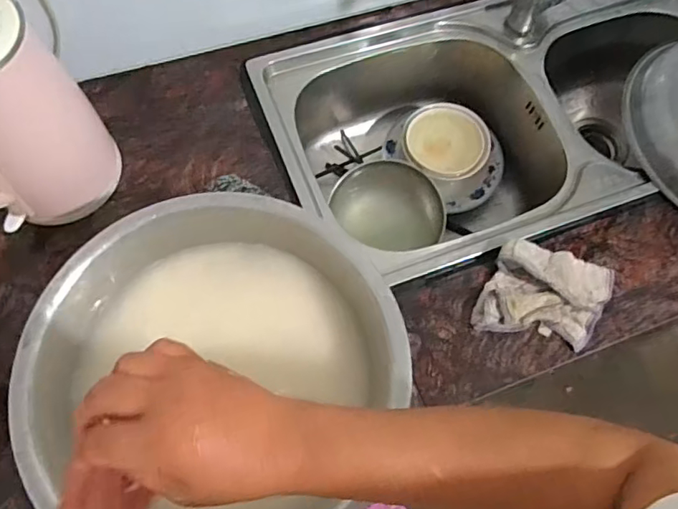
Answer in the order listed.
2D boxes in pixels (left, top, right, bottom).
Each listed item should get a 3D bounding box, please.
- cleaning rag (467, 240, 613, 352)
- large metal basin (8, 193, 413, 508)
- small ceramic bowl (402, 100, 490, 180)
[{"bbox_3d":[0.250,0.051,0.656,0.150,0.037,0.114,17,67,4],"label":"cleaning rag"},{"bbox_3d":[-0.119,0.117,0.558,0.340,0.117,0.338,1,67,-3],"label":"large metal basin"},{"bbox_3d":[0.177,-0.188,0.899,0.140,0.052,0.121,-2,101,-9],"label":"small ceramic bowl"}]

